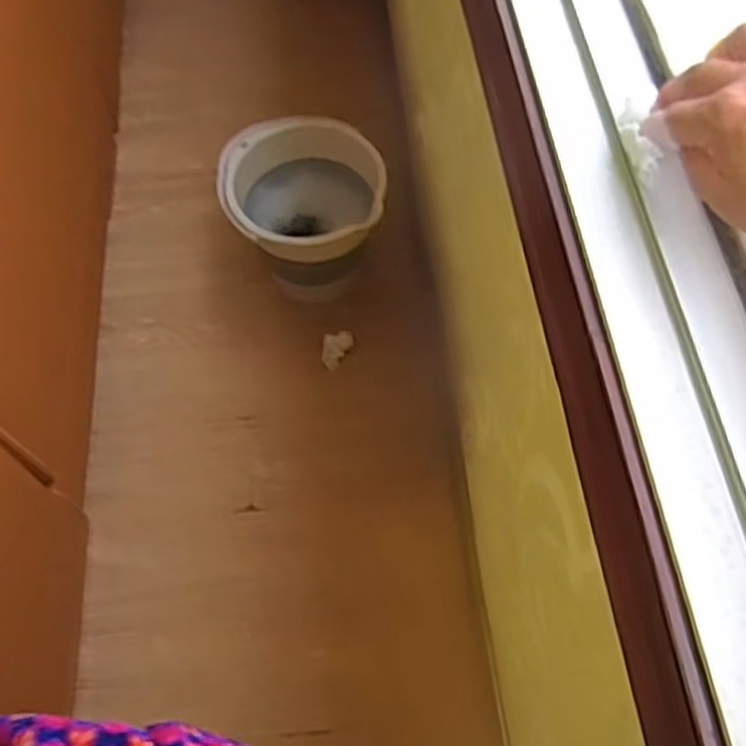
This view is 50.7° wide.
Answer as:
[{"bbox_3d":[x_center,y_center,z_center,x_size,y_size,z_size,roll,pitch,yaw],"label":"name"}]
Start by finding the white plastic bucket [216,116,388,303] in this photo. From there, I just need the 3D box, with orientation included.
[{"bbox_3d":[-0.118,-0.265,1.467,0.272,0.298,0.274,-1,62,1],"label":"white plastic bucket"}]

